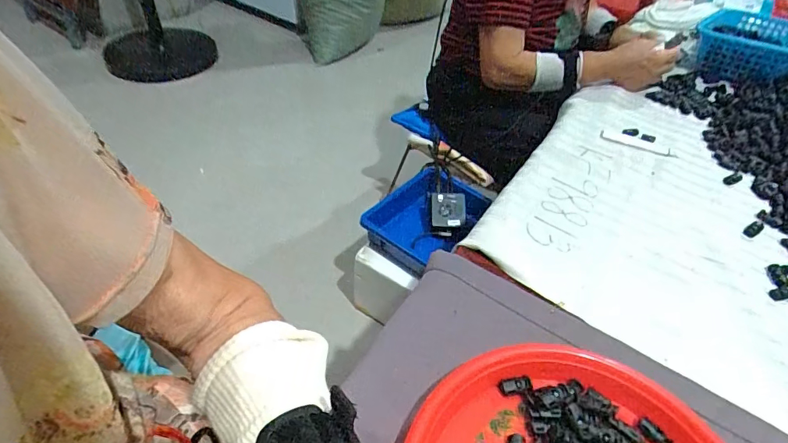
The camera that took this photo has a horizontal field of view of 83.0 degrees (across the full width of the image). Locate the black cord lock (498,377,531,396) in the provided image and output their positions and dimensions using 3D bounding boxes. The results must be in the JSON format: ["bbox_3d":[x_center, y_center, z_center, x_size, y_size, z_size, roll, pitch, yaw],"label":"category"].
[{"bbox_3d":[0.104,0.142,0.384,0.030,0.004,0.013,-7,73,-11],"label":"black cord lock"}]

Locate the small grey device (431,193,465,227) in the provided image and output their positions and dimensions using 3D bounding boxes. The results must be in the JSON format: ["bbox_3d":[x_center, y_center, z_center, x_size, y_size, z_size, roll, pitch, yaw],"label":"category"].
[{"bbox_3d":[0.112,-0.024,0.929,0.072,0.027,0.071,-1,84,16],"label":"small grey device"}]

